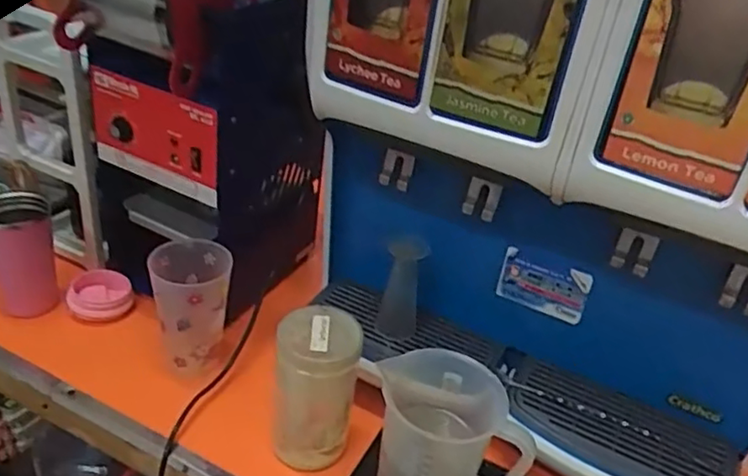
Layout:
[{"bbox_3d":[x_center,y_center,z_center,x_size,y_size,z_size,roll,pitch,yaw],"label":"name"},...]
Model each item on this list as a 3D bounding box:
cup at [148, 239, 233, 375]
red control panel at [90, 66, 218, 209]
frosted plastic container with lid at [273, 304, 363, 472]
[{"bbox_3d":[-0.223,0.083,0.797,0.091,0.141,0.102,2,34,-8],"label":"cup"},{"bbox_3d":[-0.265,-0.120,0.760,0.186,0.124,0.040,21,36,20],"label":"red control panel"},{"bbox_3d":[-0.065,0.166,0.704,0.088,0.169,0.079,7,34,0],"label":"frosted plastic container with lid"}]

